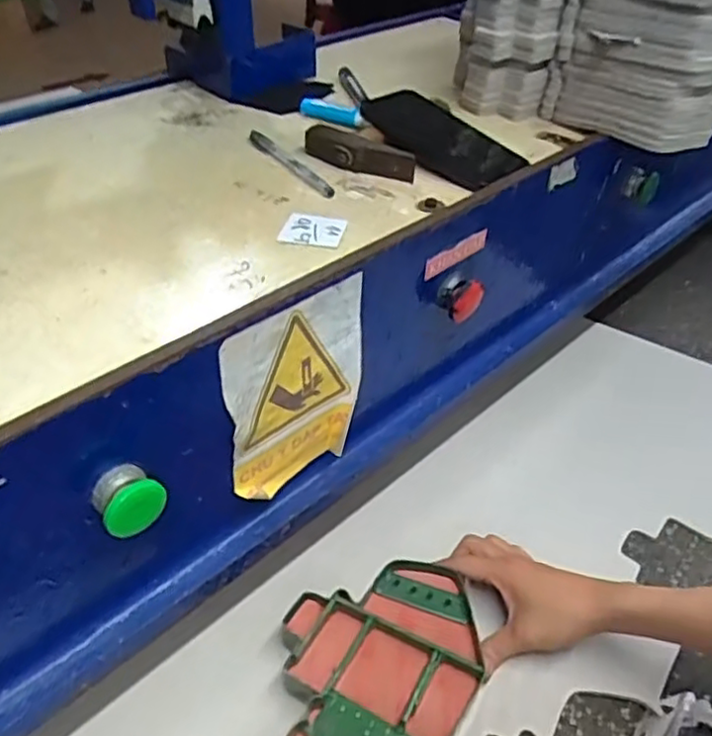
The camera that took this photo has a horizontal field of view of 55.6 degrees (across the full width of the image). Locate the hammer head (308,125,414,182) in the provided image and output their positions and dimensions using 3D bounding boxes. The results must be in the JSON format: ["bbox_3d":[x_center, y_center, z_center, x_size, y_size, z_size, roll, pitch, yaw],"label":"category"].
[{"bbox_3d":[-0.001,-0.197,0.615,0.111,0.028,0.025,21,46,23],"label":"hammer head"}]

